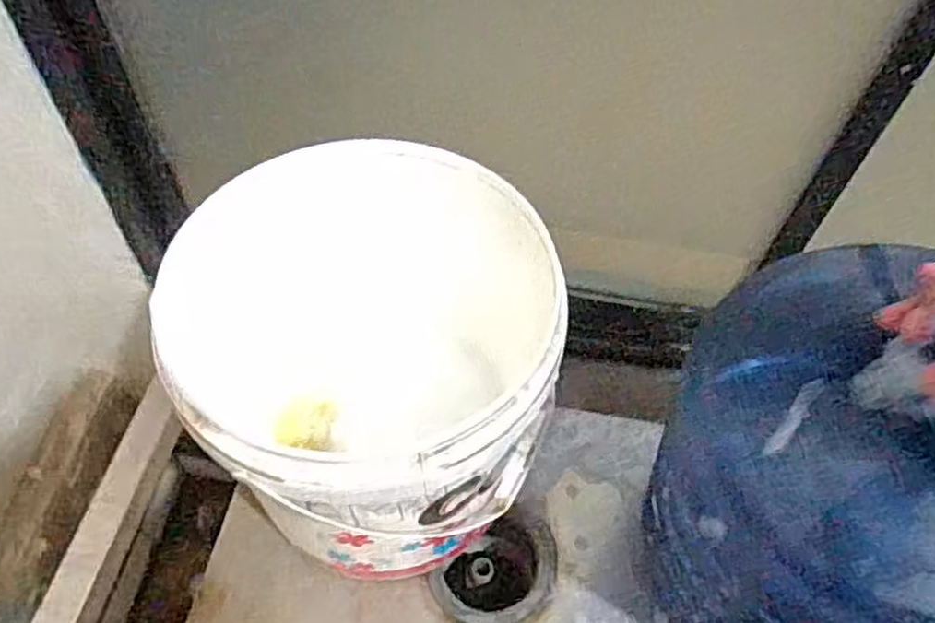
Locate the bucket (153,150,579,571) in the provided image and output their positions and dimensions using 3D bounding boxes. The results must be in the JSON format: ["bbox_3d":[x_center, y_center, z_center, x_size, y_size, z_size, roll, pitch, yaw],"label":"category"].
[{"bbox_3d":[-0.080,0.054,0.668,0.295,0.271,0.303,1,55,-2],"label":"bucket"}]

